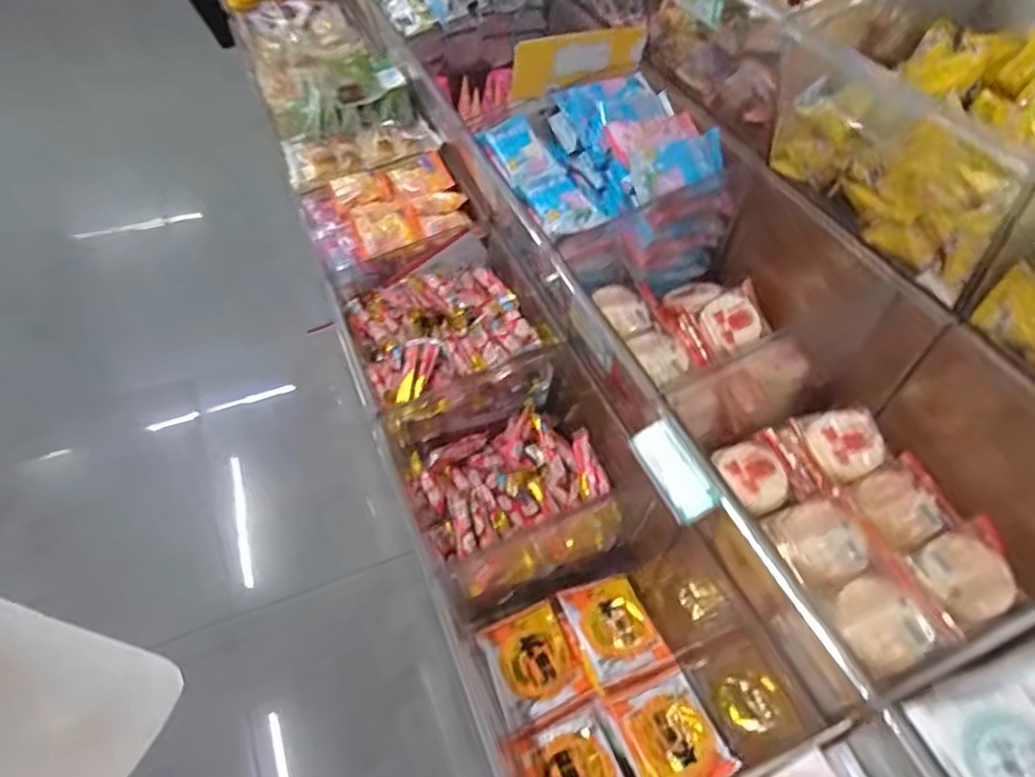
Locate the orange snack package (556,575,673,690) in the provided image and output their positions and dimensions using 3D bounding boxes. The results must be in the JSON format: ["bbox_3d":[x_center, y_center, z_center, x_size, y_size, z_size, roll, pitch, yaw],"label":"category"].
[{"bbox_3d":[0.123,0.302,0.818,0.101,0.028,0.123,-17,54,-17],"label":"orange snack package"}]

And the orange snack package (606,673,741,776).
[{"bbox_3d":[0.175,0.401,0.735,0.107,0.014,0.112,-18,54,-17],"label":"orange snack package"}]

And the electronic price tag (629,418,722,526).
[{"bbox_3d":[0.139,0.073,0.570,0.042,0.008,0.093,-35,58,5],"label":"electronic price tag"}]

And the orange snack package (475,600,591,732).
[{"bbox_3d":[0.019,0.337,0.795,0.107,0.017,0.118,-17,54,-17],"label":"orange snack package"}]

